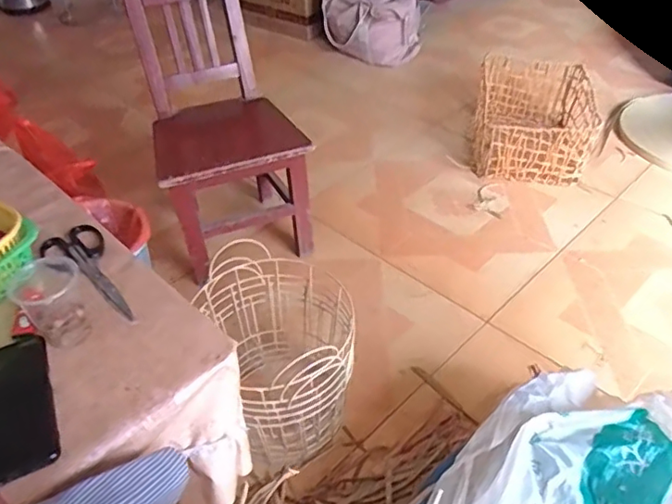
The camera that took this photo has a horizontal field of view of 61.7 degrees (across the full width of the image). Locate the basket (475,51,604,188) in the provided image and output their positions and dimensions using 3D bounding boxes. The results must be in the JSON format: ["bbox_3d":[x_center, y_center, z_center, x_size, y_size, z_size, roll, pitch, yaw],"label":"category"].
[{"bbox_3d":[0.571,-0.379,1.632,0.319,0.174,0.391,6,43,12],"label":"basket"}]

